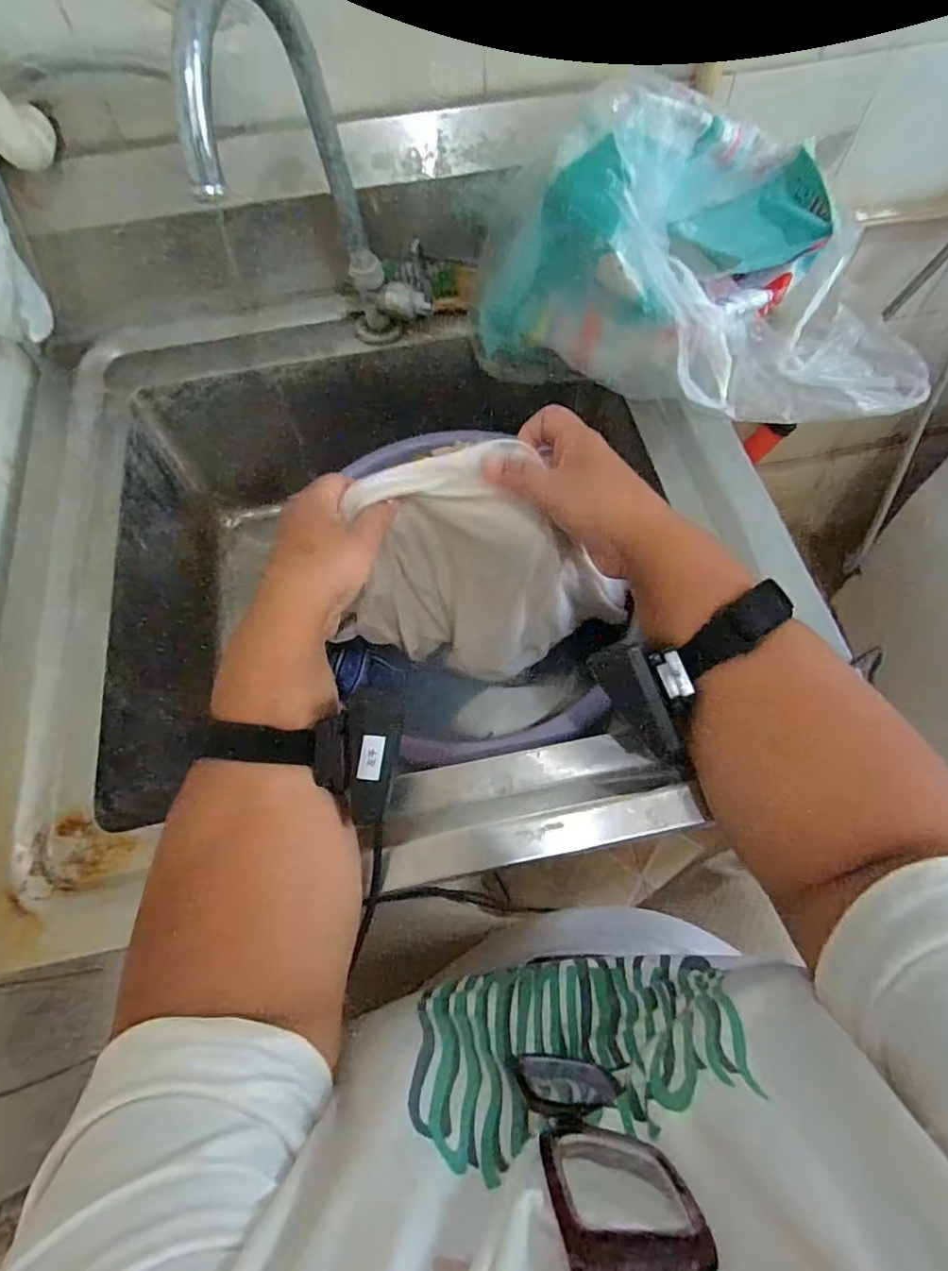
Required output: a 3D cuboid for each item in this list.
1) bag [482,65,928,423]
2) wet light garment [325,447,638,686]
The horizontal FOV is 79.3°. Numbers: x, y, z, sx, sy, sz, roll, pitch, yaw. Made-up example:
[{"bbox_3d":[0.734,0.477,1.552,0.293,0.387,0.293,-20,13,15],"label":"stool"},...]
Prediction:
[{"bbox_3d":[0.179,-0.271,0.430,0.344,0.176,0.157,0,66,3],"label":"bag"},{"bbox_3d":[0.002,-0.043,0.438,0.211,0.178,0.096,-14,66,-4],"label":"wet light garment"}]

